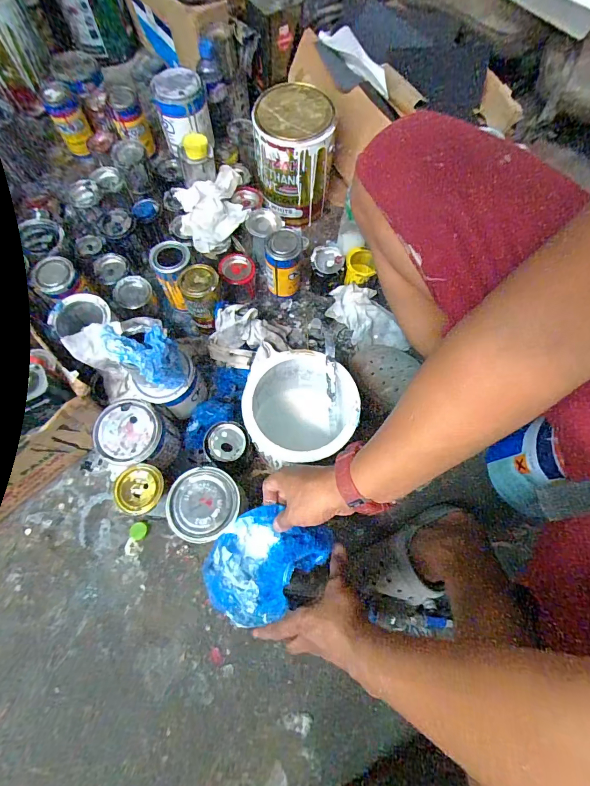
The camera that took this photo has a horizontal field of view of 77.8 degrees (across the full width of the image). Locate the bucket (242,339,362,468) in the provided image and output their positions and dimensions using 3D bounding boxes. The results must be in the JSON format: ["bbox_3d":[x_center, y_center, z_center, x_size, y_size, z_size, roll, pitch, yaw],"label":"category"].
[{"bbox_3d":[0.008,0.039,0.595,0.154,0.180,0.164,0,70,-1],"label":"bucket"}]

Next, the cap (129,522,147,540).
[{"bbox_3d":[-0.273,0.241,0.638,0.030,0.013,0.028,1,70,-2],"label":"cap"}]

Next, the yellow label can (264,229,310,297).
[{"bbox_3d":[-0.020,-0.260,0.753,0.074,0.137,0.070,9,70,3],"label":"yellow label can"}]

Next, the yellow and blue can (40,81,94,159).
[{"bbox_3d":[-0.519,-0.629,0.850,0.072,0.127,0.087,-28,74,-11],"label":"yellow and blue can"}]

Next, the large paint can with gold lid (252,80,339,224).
[{"bbox_3d":[-0.004,-0.504,0.792,0.154,0.202,0.154,-1,70,-1],"label":"large paint can with gold lid"}]

